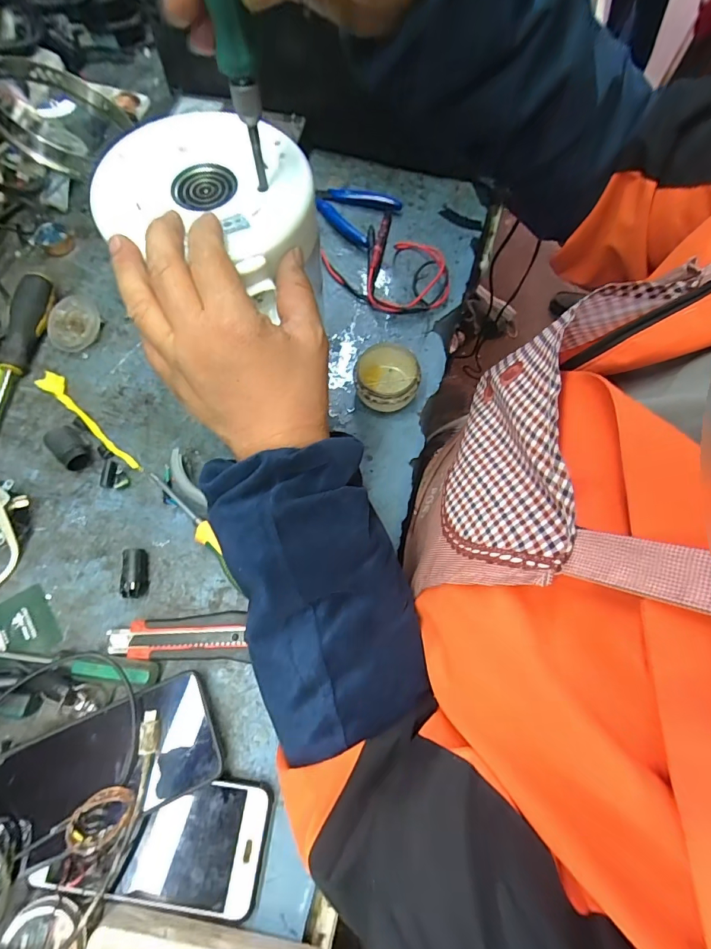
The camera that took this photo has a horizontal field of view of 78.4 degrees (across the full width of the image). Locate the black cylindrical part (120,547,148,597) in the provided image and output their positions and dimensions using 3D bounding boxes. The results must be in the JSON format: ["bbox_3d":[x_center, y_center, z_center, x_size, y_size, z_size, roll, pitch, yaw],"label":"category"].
[{"bbox_3d":[-0.185,0.083,0.365,0.016,0.019,0.039,-6,69,-4],"label":"black cylindrical part"}]

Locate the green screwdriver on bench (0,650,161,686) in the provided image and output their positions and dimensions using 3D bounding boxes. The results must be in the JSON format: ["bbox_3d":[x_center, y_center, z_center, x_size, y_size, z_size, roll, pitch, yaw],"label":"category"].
[{"bbox_3d":[-0.226,0.144,0.335,0.144,0.021,0.017,7,69,1],"label":"green screwdriver on bench"}]

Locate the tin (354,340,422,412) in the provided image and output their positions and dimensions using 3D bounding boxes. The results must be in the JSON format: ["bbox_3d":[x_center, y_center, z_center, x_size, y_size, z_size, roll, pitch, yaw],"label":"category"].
[{"bbox_3d":[0.029,-0.089,0.422,0.059,0.040,0.059,1,69,-2],"label":"tin"}]

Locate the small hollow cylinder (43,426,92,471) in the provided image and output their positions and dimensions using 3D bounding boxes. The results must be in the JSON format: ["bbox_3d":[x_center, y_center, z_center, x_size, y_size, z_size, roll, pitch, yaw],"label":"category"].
[{"bbox_3d":[-0.261,-0.023,0.398,0.025,0.022,0.040,-38,75,-15],"label":"small hollow cylinder"}]

